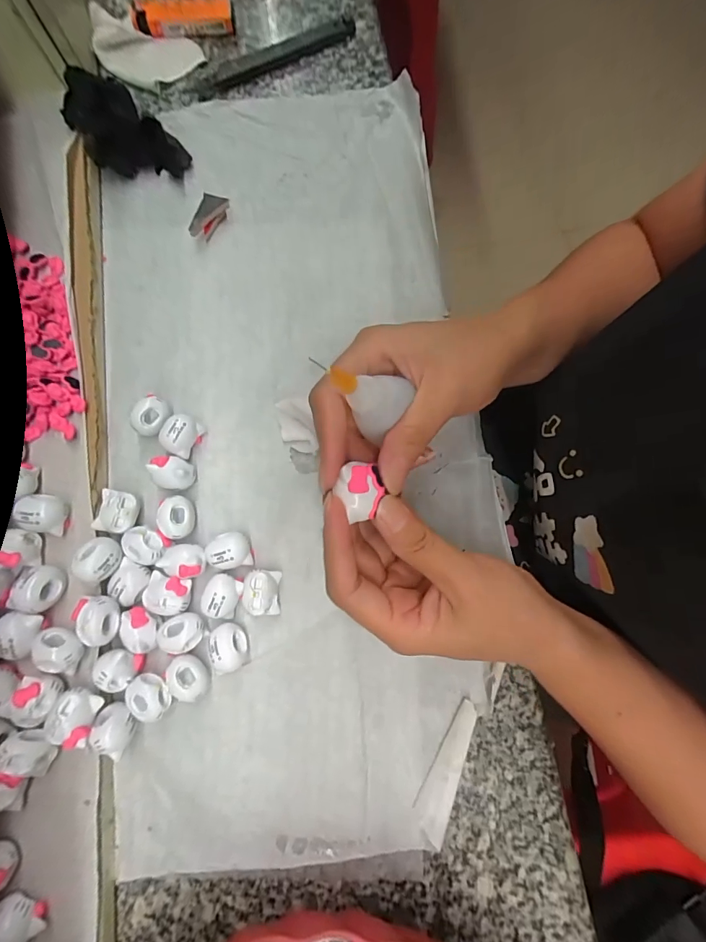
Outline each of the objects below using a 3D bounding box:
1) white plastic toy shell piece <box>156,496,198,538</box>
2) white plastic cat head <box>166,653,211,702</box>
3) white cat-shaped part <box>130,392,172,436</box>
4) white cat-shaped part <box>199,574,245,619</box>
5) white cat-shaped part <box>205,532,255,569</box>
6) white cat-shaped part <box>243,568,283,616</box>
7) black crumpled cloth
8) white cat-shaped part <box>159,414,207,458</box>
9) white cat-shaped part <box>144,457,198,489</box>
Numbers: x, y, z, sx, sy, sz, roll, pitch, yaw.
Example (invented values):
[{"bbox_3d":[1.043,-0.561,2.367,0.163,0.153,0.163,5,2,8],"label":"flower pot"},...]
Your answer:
[{"bbox_3d":[-0.105,0.028,0.248,0.020,0.018,0.025,3,79,0],"label":"white plastic toy shell piece"},{"bbox_3d":[-0.091,0.114,0.229,0.018,0.019,0.024,-26,80,-5],"label":"white plastic cat head"},{"bbox_3d":[-0.127,-0.034,0.259,0.019,0.018,0.025,34,80,6],"label":"white cat-shaped part"},{"bbox_3d":[-0.077,0.071,0.237,0.024,0.017,0.024,17,79,3],"label":"white cat-shaped part"},{"bbox_3d":[-0.073,0.047,0.243,0.027,0.018,0.020,-1,79,-1],"label":"white cat-shaped part"},{"bbox_3d":[-0.053,0.070,0.238,0.021,0.018,0.025,3,79,0],"label":"white cat-shaped part"},{"bbox_3d":[-0.168,-0.243,0.293,0.055,0.031,0.087,-43,82,-8],"label":"black crumpled cloth"},{"bbox_3d":[-0.109,-0.023,0.257,0.022,0.019,0.024,25,79,4],"label":"white cat-shaped part"},{"bbox_3d":[-0.110,0.001,0.253,0.025,0.020,0.020,20,79,4],"label":"white cat-shaped part"}]

